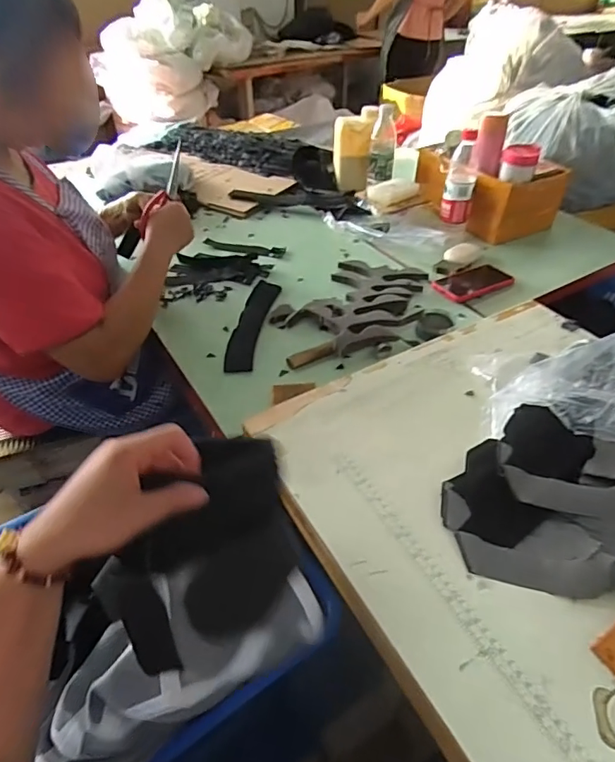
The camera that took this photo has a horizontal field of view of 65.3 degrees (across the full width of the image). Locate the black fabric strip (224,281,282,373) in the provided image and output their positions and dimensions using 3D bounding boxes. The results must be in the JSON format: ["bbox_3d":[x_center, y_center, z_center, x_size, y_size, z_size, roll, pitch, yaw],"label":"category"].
[{"bbox_3d":[-0.099,-0.103,0.863,0.053,0.009,0.251,9,45,3],"label":"black fabric strip"}]

